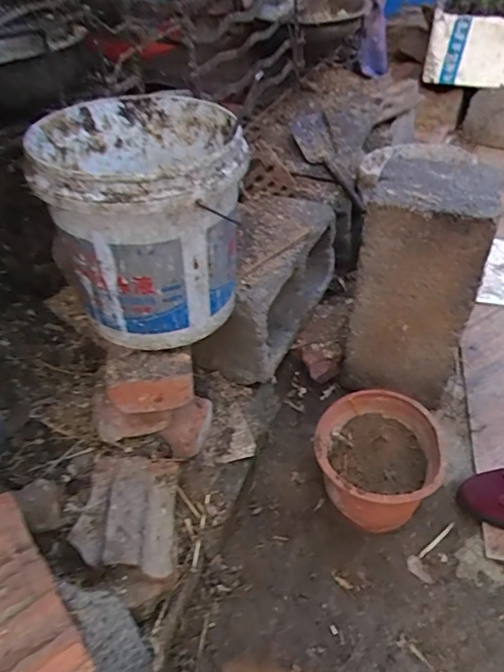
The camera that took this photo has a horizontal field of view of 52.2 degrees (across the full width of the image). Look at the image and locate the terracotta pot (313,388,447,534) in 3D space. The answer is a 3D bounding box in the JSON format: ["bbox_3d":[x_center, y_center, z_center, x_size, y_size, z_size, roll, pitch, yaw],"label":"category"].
[{"bbox_3d":[0.182,0.201,0.775,0.167,0.148,0.178,-2,41,2],"label":"terracotta pot"}]

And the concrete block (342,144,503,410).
[{"bbox_3d":[0.285,-0.086,0.883,0.179,0.362,0.196,16,45,21],"label":"concrete block"}]

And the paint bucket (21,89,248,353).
[{"bbox_3d":[-0.134,-0.152,0.707,0.255,0.251,0.260,-2,41,2],"label":"paint bucket"}]

